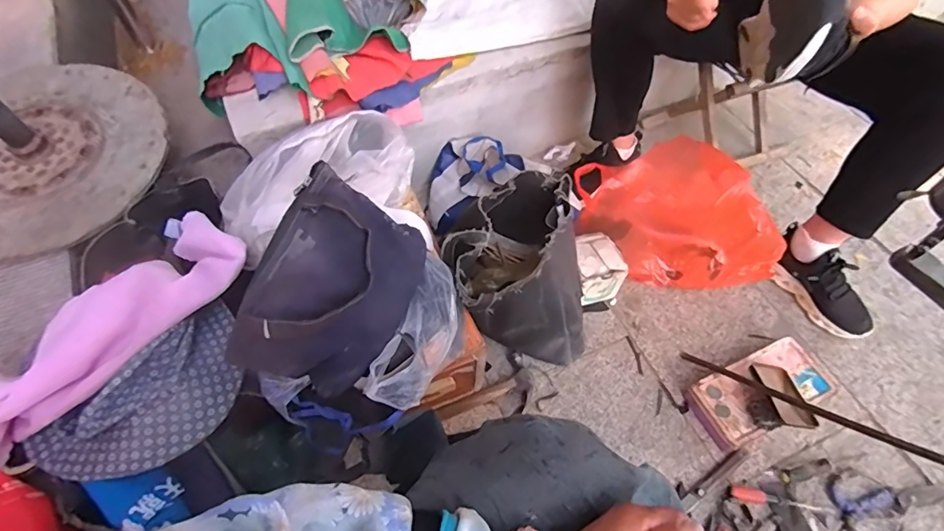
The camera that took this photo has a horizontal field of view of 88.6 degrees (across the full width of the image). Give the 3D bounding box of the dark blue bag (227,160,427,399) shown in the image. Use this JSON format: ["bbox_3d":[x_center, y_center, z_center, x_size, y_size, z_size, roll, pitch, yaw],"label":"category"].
[{"bbox_3d":[-0.171,0.024,0.608,0.189,0.068,0.259,30,60,-16],"label":"dark blue bag"}]

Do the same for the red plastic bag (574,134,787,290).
[{"bbox_3d":[0.380,-0.099,0.944,0.181,0.242,0.392,-33,62,-20],"label":"red plastic bag"}]

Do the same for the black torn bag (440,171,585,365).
[{"bbox_3d":[0.081,-0.007,0.868,0.240,0.254,0.310,1,56,1],"label":"black torn bag"}]

